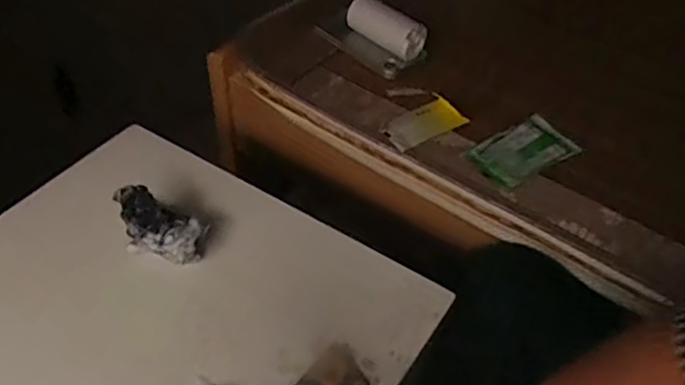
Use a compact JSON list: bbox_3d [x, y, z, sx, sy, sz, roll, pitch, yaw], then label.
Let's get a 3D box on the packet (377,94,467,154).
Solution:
[{"bbox_3d":[0.086,-0.077,0.660,0.082,0.021,0.043,-24,51,-23],"label":"packet"}]

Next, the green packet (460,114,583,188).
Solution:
[{"bbox_3d":[0.185,-0.043,0.644,0.106,0.018,0.061,-25,52,-24],"label":"green packet"}]

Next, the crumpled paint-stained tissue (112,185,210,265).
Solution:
[{"bbox_3d":[-0.156,0.027,0.532,0.076,0.046,0.044,11,48,6],"label":"crumpled paint-stained tissue"}]

